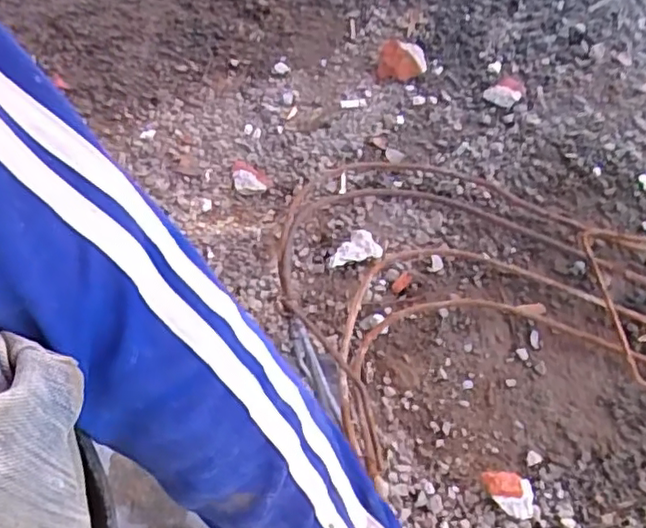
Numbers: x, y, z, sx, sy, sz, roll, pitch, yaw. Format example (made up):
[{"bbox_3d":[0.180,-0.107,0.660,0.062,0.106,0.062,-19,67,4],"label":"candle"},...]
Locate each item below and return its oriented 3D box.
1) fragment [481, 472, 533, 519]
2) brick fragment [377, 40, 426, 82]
[{"bbox_3d":[0.141,0.176,0.486,0.039,0.020,0.029,10,57,10],"label":"fragment"},{"bbox_3d":[0.098,-0.253,0.785,0.056,0.031,0.051,11,57,10],"label":"brick fragment"}]

